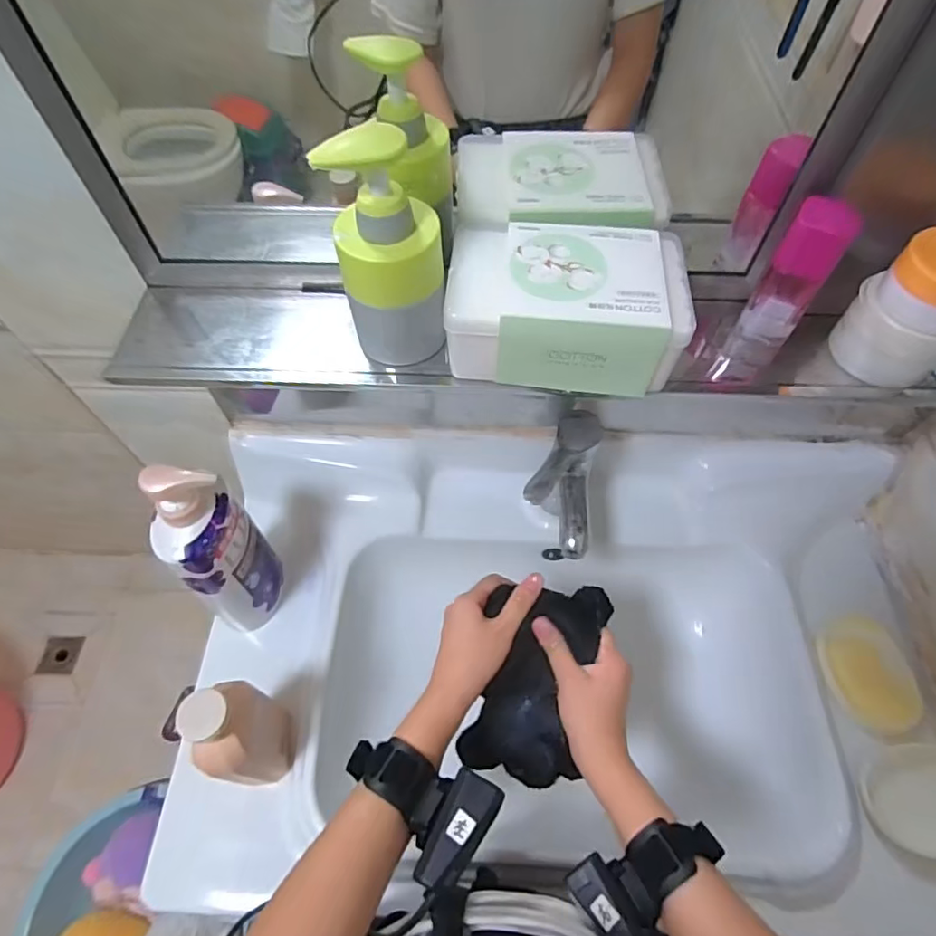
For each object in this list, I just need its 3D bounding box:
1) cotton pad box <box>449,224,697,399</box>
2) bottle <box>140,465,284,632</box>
[{"bbox_3d":[0.073,-0.122,0.421,0.168,0.061,0.114,7,61,4],"label":"cotton pad box"},{"bbox_3d":[-0.235,0.081,0.526,0.057,0.245,0.082,39,67,20],"label":"bottle"}]

